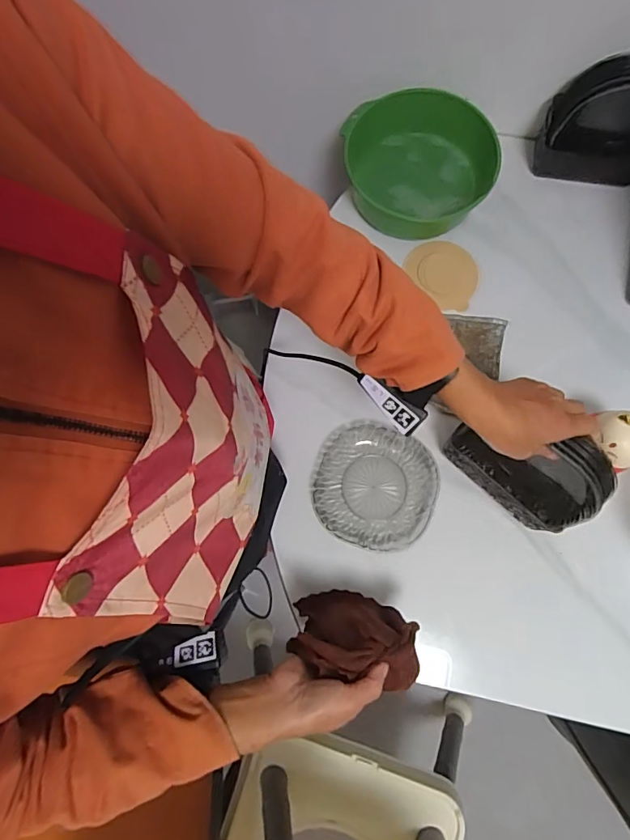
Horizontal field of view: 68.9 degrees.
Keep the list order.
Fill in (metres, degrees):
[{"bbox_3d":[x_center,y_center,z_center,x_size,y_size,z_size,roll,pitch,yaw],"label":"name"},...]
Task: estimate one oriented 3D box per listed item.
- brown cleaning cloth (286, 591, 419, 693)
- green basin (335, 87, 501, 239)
[{"bbox_3d":[0.040,0.224,0.482,0.123,0.138,0.056,16,79,3],"label":"brown cleaning cloth"},{"bbox_3d":[0.138,-0.343,0.631,0.204,0.074,0.178,16,79,6],"label":"green basin"}]

